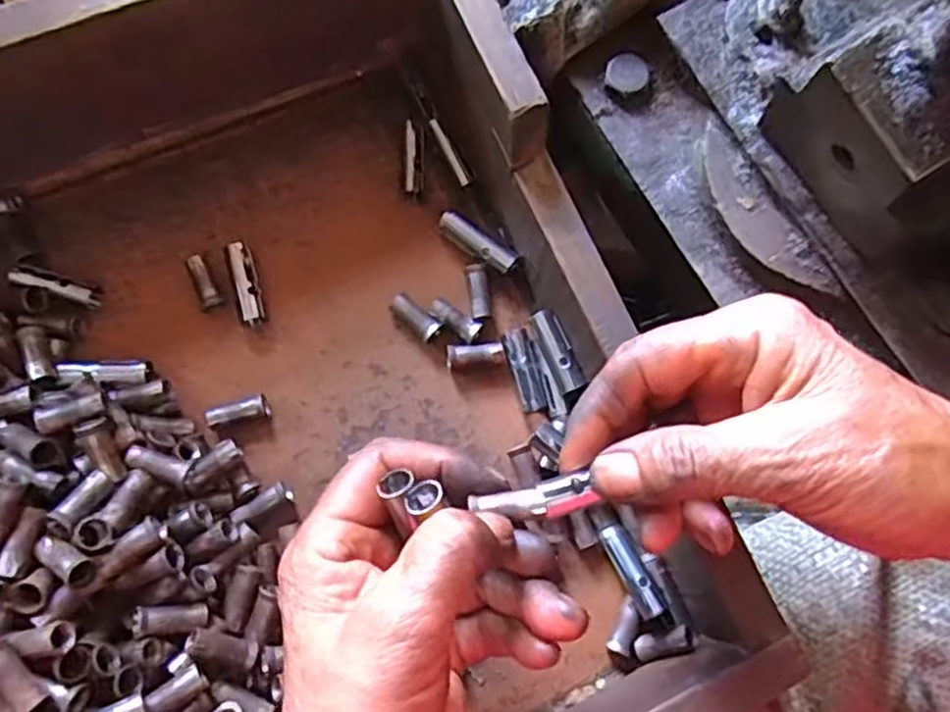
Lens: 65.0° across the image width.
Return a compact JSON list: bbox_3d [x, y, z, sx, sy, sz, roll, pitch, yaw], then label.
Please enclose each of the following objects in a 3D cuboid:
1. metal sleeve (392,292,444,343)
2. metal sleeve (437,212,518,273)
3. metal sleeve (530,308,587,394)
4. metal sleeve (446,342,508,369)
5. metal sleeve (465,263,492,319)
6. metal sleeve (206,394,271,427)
[{"bbox_3d":[-0.026,-0.018,0.337,0.010,0.007,0.026,-43,82,-8],"label":"metal sleeve"},{"bbox_3d":[0.001,-0.053,0.344,0.041,0.011,0.011,37,81,6],"label":"metal sleeve"},{"bbox_3d":[0.036,-0.003,0.323,0.013,0.007,0.036,-23,80,-5],"label":"metal sleeve"},{"bbox_3d":[0.001,0.000,0.333,0.026,0.007,0.010,-4,79,-1],"label":"metal sleeve"},{"bbox_3d":[0.002,-0.029,0.340,0.010,0.007,0.026,-8,79,-2],"label":"metal sleeve"},{"bbox_3d":[-0.102,0.023,0.321,0.025,0.009,0.011,-12,79,-3],"label":"metal sleeve"}]

